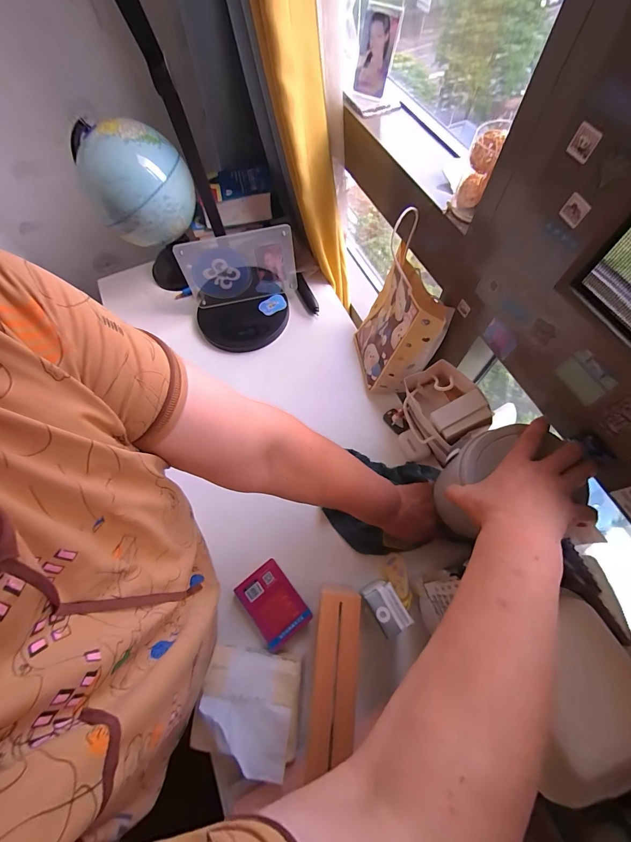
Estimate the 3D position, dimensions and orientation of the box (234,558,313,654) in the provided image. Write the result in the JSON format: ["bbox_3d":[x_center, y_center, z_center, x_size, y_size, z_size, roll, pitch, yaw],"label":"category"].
[{"bbox_3d":[-0.065,0.282,0.520,0.079,0.025,0.108,-39,72,-12],"label":"box"}]

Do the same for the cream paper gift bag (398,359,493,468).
[{"bbox_3d":[0.189,-0.002,0.545,0.077,0.200,0.114,-16,68,-4],"label":"cream paper gift bag"}]

